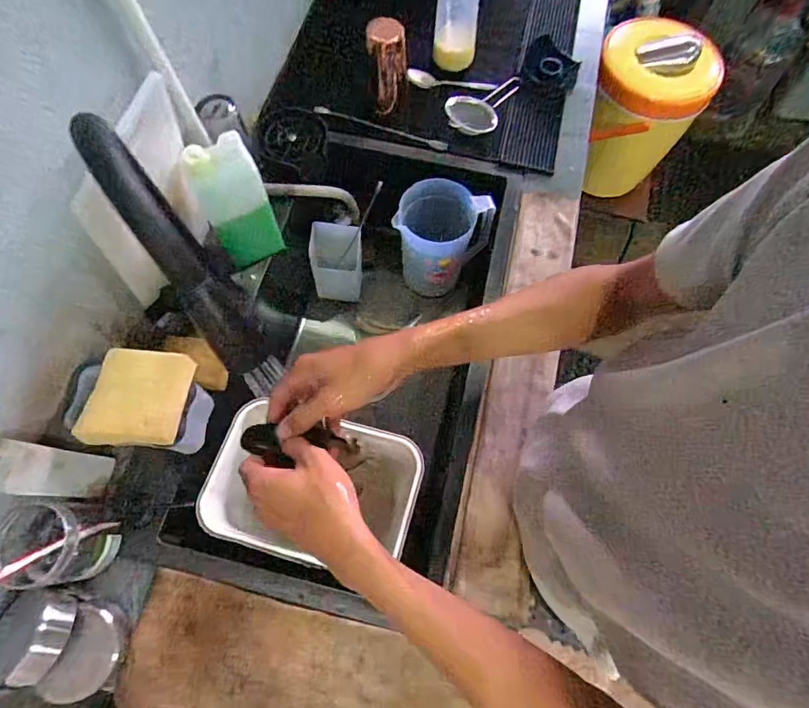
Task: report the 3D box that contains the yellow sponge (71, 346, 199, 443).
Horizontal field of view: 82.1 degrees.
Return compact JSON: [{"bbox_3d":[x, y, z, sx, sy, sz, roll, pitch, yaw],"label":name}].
[{"bbox_3d":[-0.307,0.048,0.535,0.102,0.023,0.108,5,69,1],"label":"yellow sponge"}]

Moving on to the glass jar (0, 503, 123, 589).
[{"bbox_3d":[-0.400,0.220,0.539,0.086,0.100,0.083,0,69,-1],"label":"glass jar"}]

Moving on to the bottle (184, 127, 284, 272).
[{"bbox_3d":[-0.233,-0.204,0.657,0.093,0.184,0.047,-31,72,-12],"label":"bottle"}]

